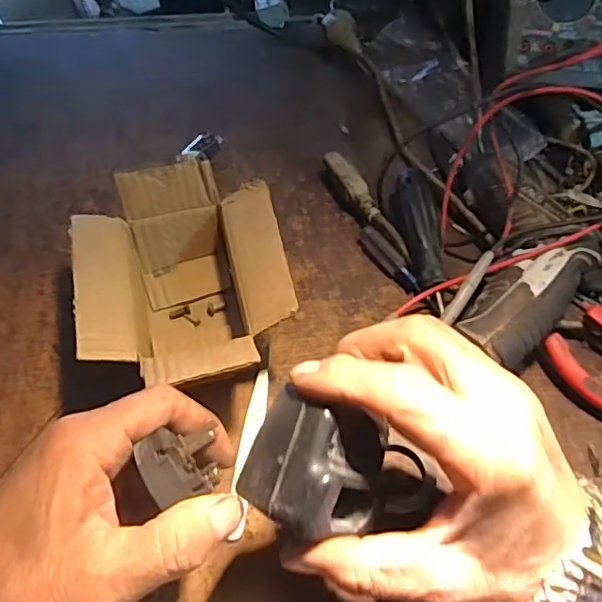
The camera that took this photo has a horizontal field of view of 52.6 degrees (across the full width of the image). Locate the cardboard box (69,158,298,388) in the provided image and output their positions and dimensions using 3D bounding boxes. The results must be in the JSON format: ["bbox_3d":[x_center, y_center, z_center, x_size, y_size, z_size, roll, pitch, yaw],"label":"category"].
[{"bbox_3d":[-0.070,-0.007,0.373,0.120,0.064,0.141,-10,56,-7],"label":"cardboard box"}]

